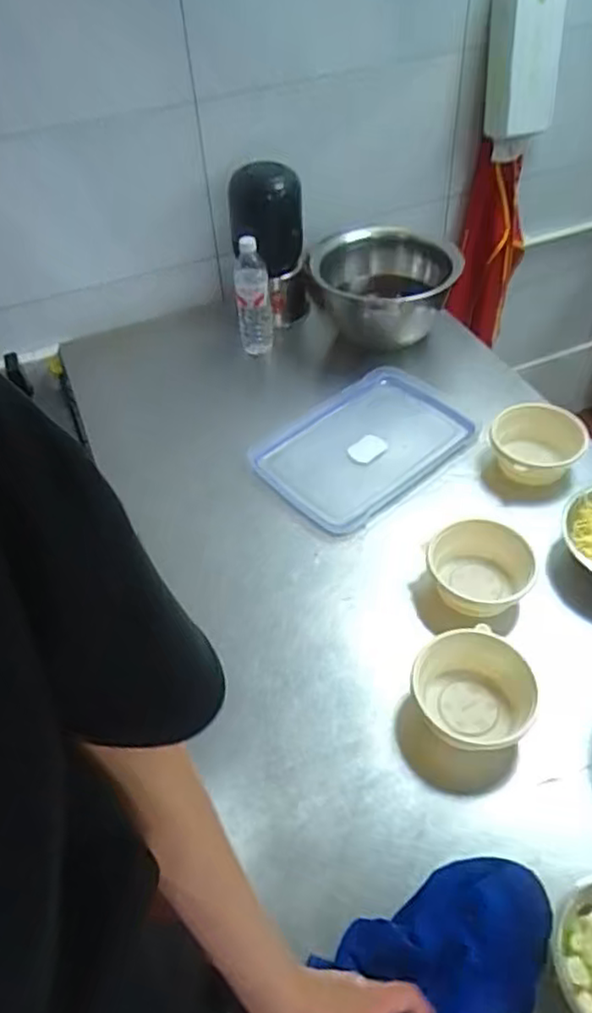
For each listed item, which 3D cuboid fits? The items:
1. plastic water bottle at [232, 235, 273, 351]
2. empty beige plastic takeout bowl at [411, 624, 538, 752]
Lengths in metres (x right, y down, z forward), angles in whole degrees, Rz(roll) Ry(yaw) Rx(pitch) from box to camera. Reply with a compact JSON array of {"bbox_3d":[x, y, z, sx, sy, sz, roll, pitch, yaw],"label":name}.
[{"bbox_3d":[-0.086,-0.410,1.332,0.069,0.213,0.081,-6,47,-3],"label":"plastic water bottle"},{"bbox_3d":[0.215,0.221,0.811,0.144,0.057,0.141,-2,47,2],"label":"empty beige plastic takeout bowl"}]

